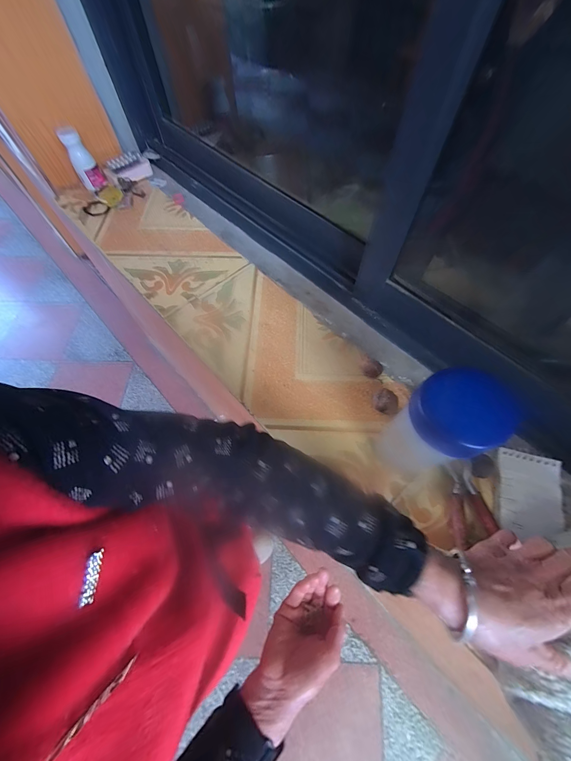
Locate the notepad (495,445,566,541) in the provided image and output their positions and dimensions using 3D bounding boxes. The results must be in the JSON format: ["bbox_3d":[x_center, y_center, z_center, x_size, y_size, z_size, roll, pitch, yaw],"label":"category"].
[{"bbox_3d":[0.314,0.146,0.372,0.071,0.009,0.105,15,66,9],"label":"notepad"}]

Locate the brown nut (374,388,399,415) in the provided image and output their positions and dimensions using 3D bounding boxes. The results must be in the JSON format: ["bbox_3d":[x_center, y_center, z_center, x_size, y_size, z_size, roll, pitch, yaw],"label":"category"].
[{"bbox_3d":[0.146,0.034,0.422,0.033,0.032,0.032,-1,64,2],"label":"brown nut"}]

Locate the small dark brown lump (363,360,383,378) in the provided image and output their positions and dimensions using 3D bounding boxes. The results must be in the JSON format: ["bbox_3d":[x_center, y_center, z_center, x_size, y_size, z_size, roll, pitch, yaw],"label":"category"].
[{"bbox_3d":[0.135,-0.014,0.449,0.026,0.026,0.025,-1,64,2],"label":"small dark brown lump"}]

